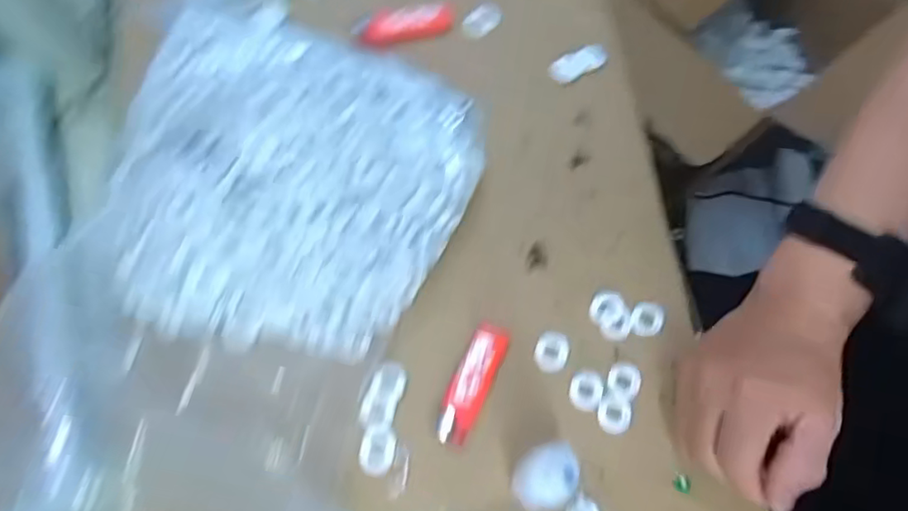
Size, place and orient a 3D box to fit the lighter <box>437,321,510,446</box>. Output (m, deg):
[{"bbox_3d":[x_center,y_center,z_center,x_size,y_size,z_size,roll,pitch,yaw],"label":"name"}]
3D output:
[{"bbox_3d":[0.013,0.088,0.423,0.025,0.012,0.085,24,73,4],"label":"lighter"}]

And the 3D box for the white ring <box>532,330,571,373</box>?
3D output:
[{"bbox_3d":[0.072,0.070,0.444,0.025,0.009,0.029,17,73,2],"label":"white ring"}]

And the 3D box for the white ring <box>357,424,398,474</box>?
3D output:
[{"bbox_3d":[-0.051,0.130,0.408,0.023,0.005,0.030,15,73,1],"label":"white ring"}]

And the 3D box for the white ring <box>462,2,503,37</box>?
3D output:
[{"bbox_3d":[0.024,-0.199,0.512,0.037,0.004,0.022,-39,79,-13],"label":"white ring"}]

